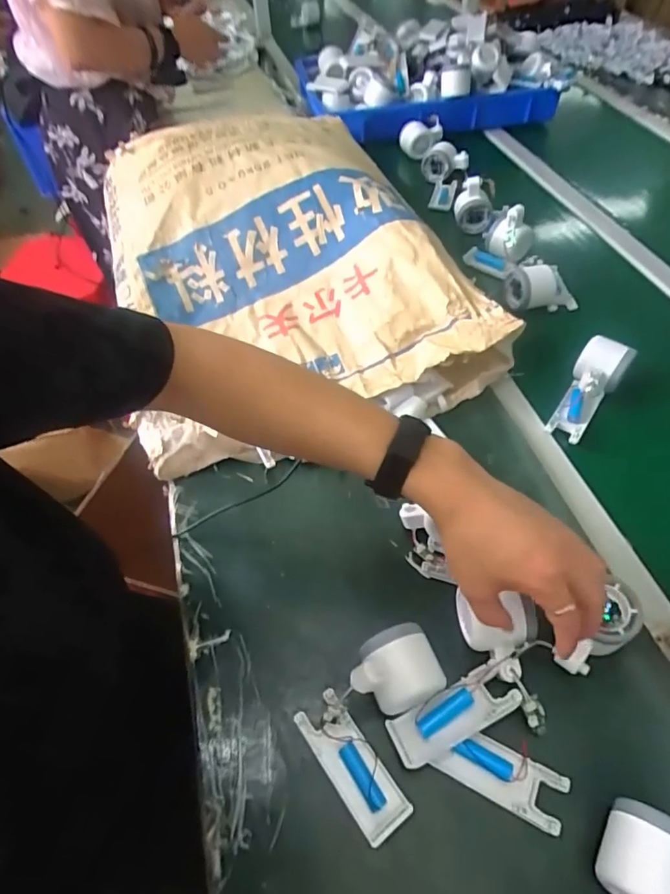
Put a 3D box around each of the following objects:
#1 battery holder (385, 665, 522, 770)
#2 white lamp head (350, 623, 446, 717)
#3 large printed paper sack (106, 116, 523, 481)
[{"bbox_3d":[0.092,0.210,0.402,0.100,0.016,0.039,-27,53,-3],"label":"battery holder"},{"bbox_3d":[0.047,0.177,0.408,0.069,0.062,0.055,-20,54,-12],"label":"white lamp head"},{"bbox_3d":[-0.109,-0.315,0.765,0.426,0.138,0.692,-16,53,-9],"label":"large printed paper sack"}]

